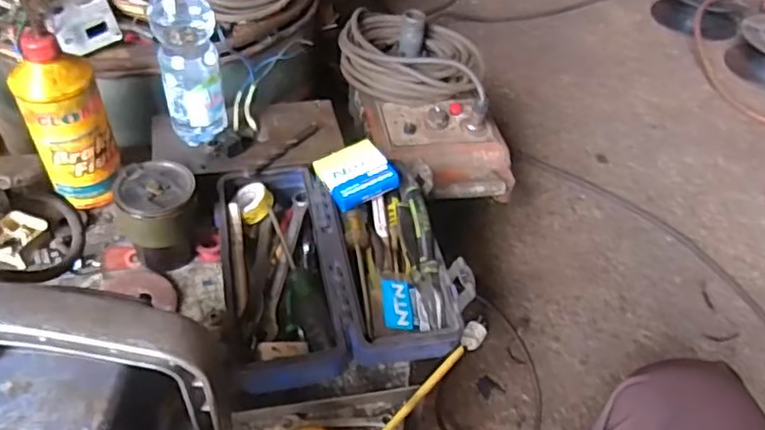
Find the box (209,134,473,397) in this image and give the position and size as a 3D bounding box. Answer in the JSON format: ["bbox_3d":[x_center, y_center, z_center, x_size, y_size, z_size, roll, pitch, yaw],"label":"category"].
[{"bbox_3d":[-0.051,0.044,0.689,0.245,0.071,0.275,-6,47,-12],"label":"box"}]

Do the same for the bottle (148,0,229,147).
[{"bbox_3d":[-0.220,-0.177,0.694,0.066,0.238,0.072,-8,47,-14],"label":"bottle"}]

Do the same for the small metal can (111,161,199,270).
[{"bbox_3d":[-0.256,0.004,0.711,0.082,0.106,0.076,3,46,-3],"label":"small metal can"}]

